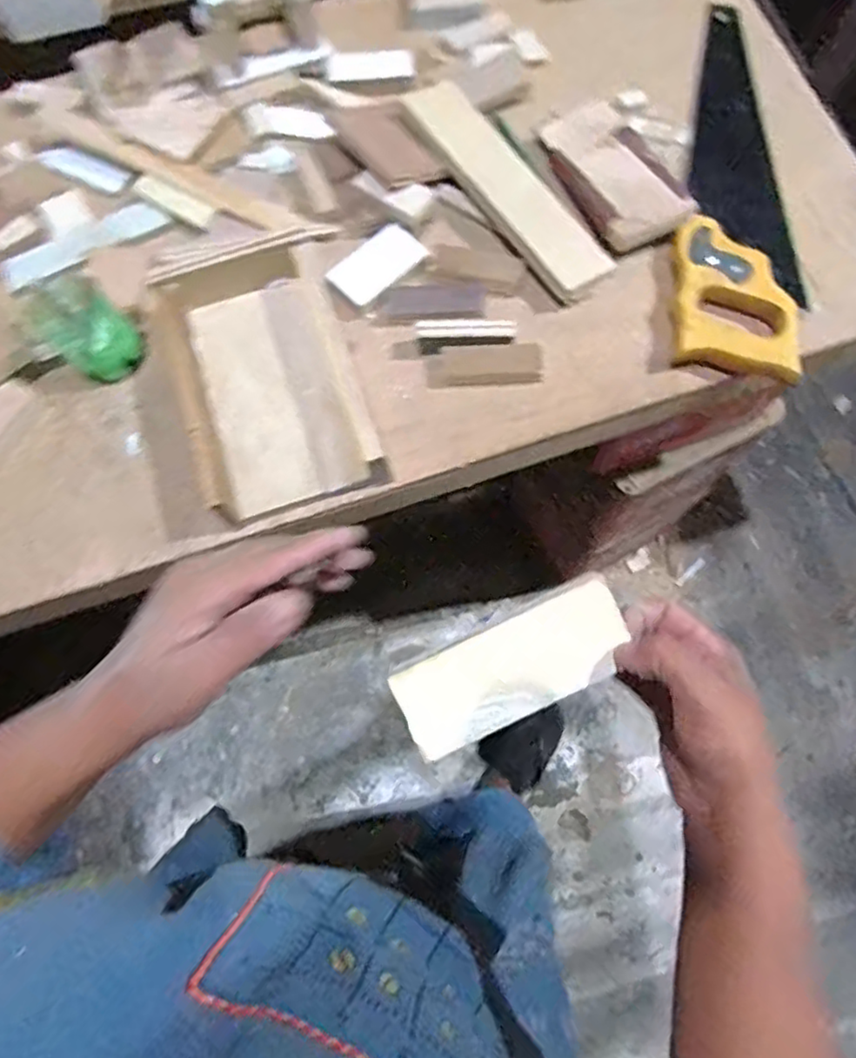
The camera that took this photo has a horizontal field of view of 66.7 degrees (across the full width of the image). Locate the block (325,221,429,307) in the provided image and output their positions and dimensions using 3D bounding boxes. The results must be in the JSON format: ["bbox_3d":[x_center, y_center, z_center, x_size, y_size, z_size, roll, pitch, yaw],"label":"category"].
[{"bbox_3d":[-0.043,-0.224,0.553,0.078,0.011,0.043,-41,79,-9],"label":"block"}]

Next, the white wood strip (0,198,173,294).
[{"bbox_3d":[-0.307,-0.255,0.579,0.148,0.004,0.035,-29,77,-6],"label":"white wood strip"}]

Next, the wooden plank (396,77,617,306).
[{"bbox_3d":[0.068,-0.304,0.577,0.061,0.015,0.244,-36,78,-8],"label":"wooden plank"}]

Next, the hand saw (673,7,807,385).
[{"bbox_3d":[0.274,-0.305,0.561,0.104,0.031,0.382,9,76,3],"label":"hand saw"}]

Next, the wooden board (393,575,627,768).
[{"bbox_3d":[0.046,0.077,0.355,0.126,0.005,0.053,-27,93,-1],"label":"wooden board"}]

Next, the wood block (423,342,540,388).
[{"bbox_3d":[0.045,-0.132,0.527,0.092,0.015,0.029,-1,76,0],"label":"wood block"}]

